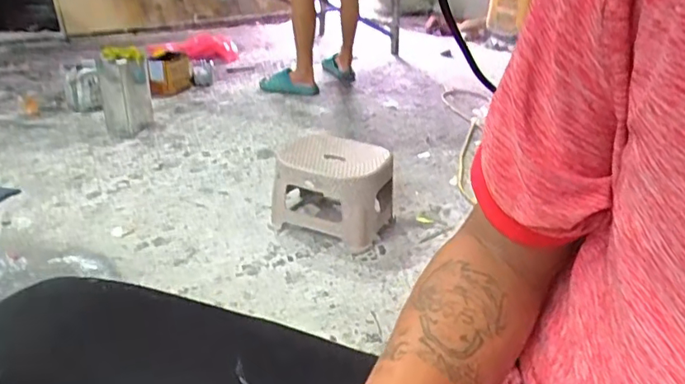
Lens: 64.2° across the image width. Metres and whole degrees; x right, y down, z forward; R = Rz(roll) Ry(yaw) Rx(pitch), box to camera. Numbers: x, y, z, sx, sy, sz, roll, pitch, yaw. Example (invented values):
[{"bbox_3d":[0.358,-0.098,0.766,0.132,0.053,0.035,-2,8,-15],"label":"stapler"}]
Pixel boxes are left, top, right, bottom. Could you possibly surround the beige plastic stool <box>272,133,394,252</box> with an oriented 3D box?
[{"bbox_3d":[-0.010,-0.017,1.396,0.272,0.185,0.308,12,27,16],"label":"beige plastic stool"}]

